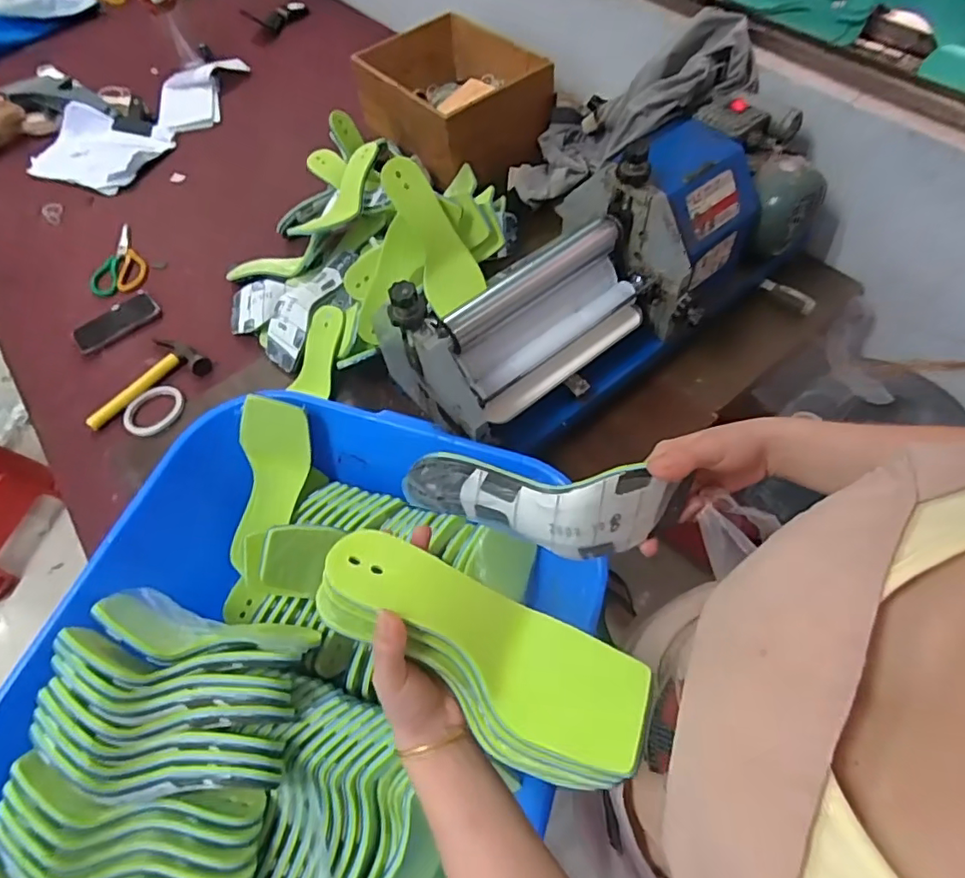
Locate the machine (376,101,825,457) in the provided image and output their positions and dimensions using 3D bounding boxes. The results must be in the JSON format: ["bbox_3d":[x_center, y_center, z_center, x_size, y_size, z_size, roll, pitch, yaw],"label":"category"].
[{"bbox_3d":[0.187,-0.245,0.781,0.660,0.237,0.268,-31,61,-14],"label":"machine"}]

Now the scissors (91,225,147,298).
[{"bbox_3d":[-0.724,-0.361,1.107,0.095,0.019,0.199,-18,59,-7],"label":"scissors"}]

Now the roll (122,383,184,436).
[{"bbox_3d":[-0.539,-0.046,0.909,0.096,0.016,0.087,-29,61,-13],"label":"roll"}]

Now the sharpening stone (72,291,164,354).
[{"bbox_3d":[-0.674,-0.215,1.017,0.148,0.009,0.086,-38,63,-17],"label":"sharpening stone"}]

